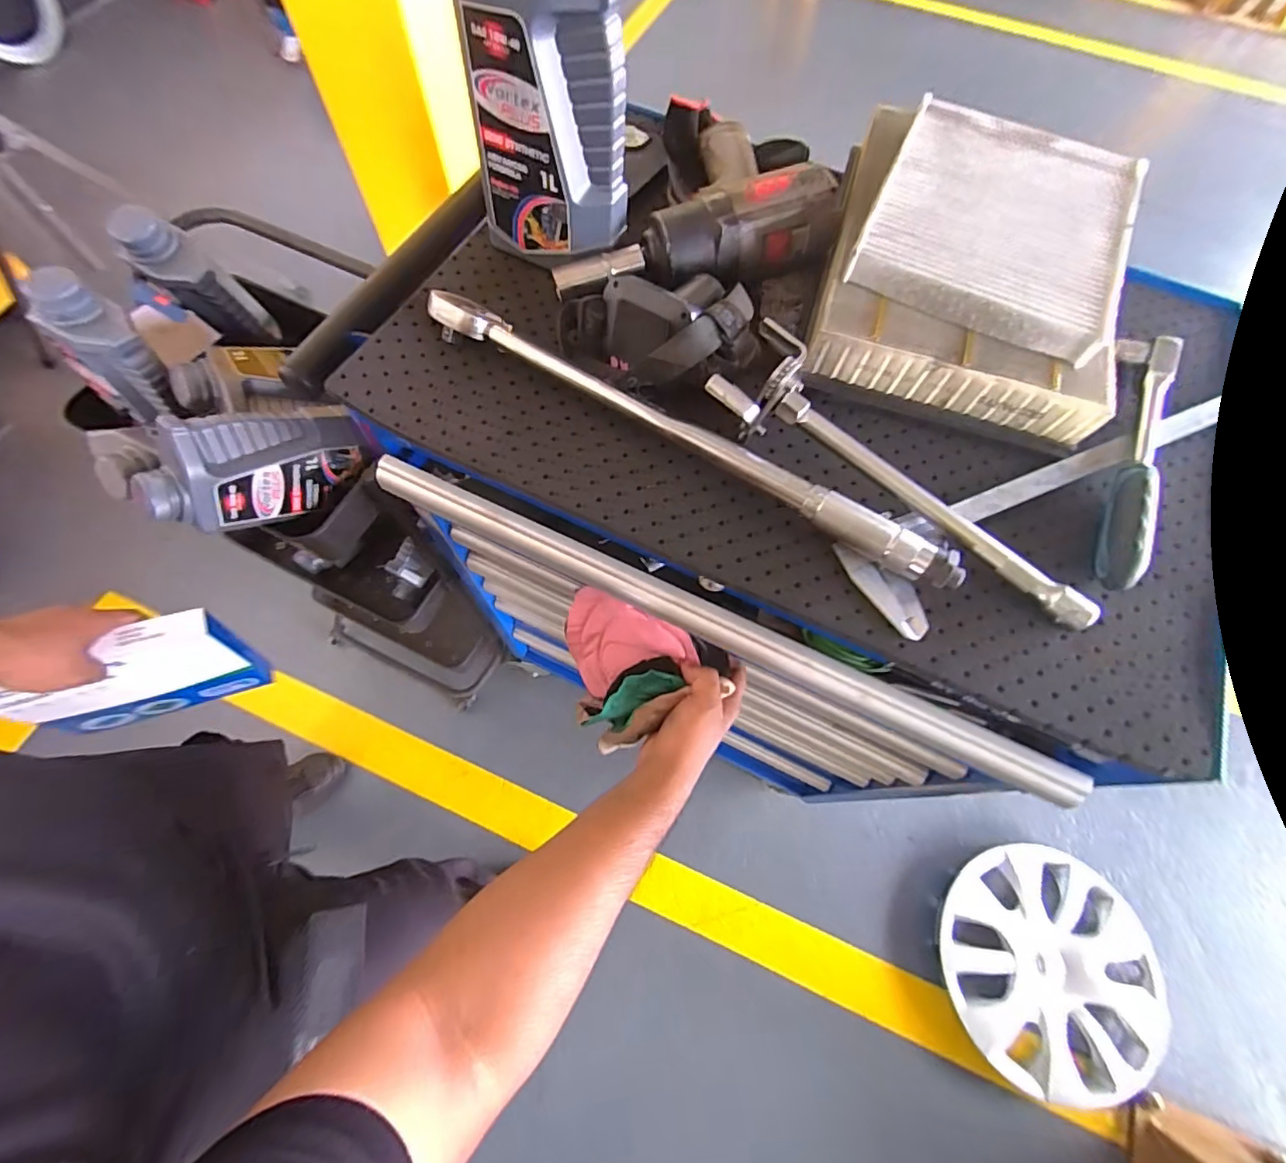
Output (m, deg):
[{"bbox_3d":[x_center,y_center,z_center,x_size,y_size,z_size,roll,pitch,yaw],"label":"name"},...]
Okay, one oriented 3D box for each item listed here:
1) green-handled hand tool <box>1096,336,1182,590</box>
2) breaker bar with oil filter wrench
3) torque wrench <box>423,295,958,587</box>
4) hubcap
[{"bbox_3d":[0.376,-0.097,0.419,0.038,0.037,0.239,23,67,7],"label":"green-handled hand tool"},{"bbox_3d":[0.187,-0.078,0.385,0.296,0.069,0.059,33,69,11],"label":"breaker bar with oil filter wrench"},{"bbox_3d":[0.023,-0.109,0.408,0.430,0.039,0.029,30,69,10],"label":"torque wrench"},{"bbox_3d":[0.810,0.768,1.099,0.399,0.057,0.423,1,66,-2],"label":"hubcap"}]

